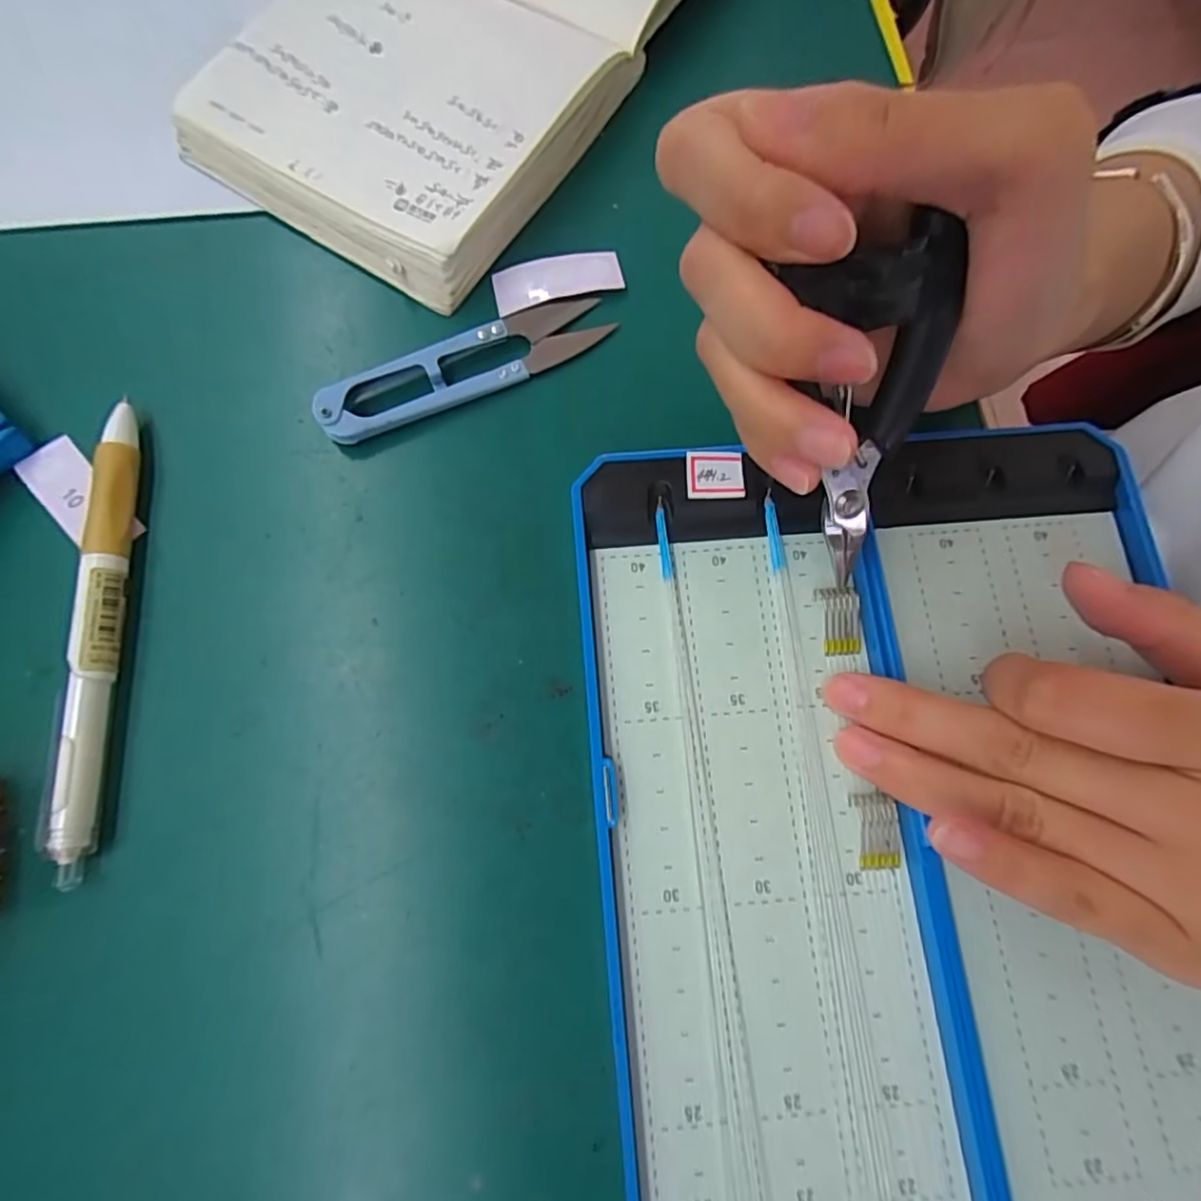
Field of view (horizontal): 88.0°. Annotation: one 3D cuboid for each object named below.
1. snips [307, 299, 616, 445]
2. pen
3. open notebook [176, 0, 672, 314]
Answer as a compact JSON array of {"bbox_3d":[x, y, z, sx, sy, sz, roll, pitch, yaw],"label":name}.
[{"bbox_3d":[-0.046,-0.079,0.210,0.100,0.010,0.023,-28,78,-7],"label":"snips"},{"bbox_3d":[-0.147,0.006,0.184,0.010,0.014,0.140,-4,76,-2],"label":"pen"},{"bbox_3d":[-0.041,-0.234,0.240,0.128,0.022,0.239,33,78,7],"label":"open notebook"}]

